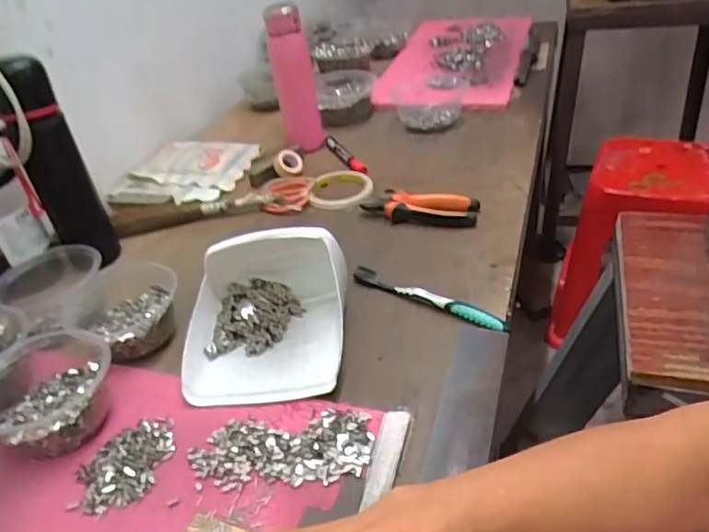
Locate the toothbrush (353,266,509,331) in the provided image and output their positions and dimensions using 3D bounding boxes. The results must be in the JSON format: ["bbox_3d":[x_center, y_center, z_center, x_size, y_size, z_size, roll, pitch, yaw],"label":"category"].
[{"bbox_3d":[0.075,0.031,0.606,0.181,0.012,0.015,21,44,31],"label":"toothbrush"}]

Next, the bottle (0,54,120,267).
[{"bbox_3d":[-0.346,-0.111,0.671,0.065,0.239,0.057,-20,39,-19],"label":"bottle"}]

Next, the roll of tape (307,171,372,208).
[{"bbox_3d":[-0.020,-0.114,0.840,0.090,0.011,0.099,-4,37,3],"label":"roll of tape"}]

